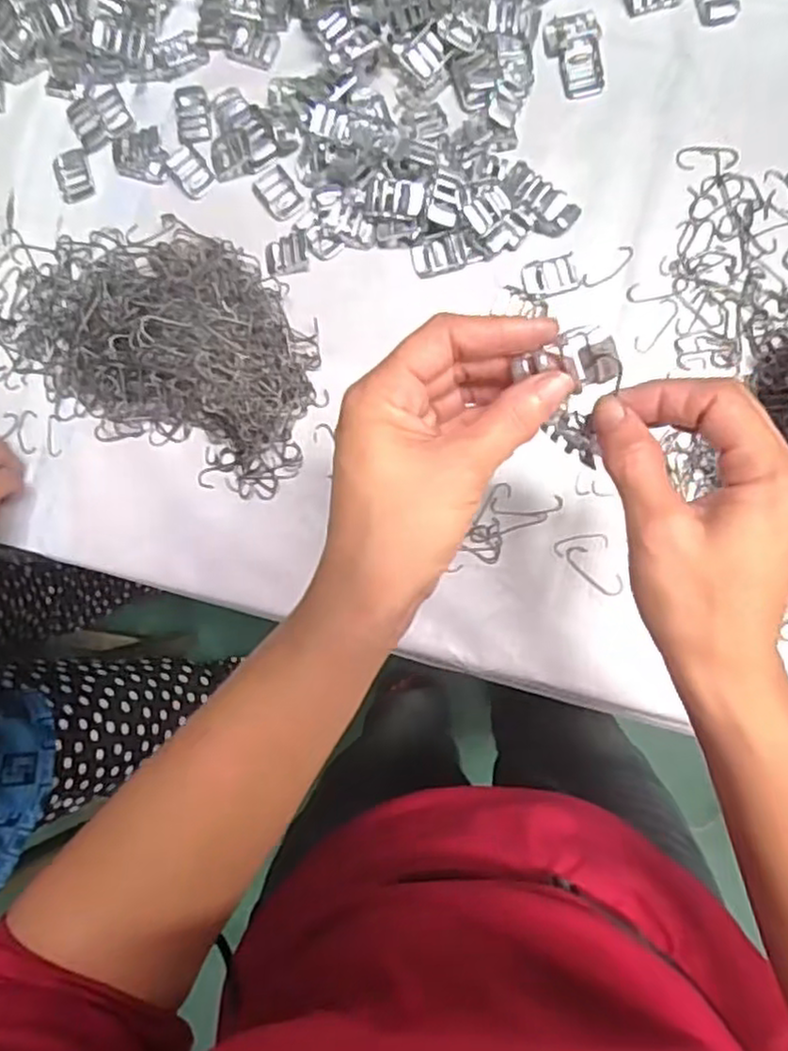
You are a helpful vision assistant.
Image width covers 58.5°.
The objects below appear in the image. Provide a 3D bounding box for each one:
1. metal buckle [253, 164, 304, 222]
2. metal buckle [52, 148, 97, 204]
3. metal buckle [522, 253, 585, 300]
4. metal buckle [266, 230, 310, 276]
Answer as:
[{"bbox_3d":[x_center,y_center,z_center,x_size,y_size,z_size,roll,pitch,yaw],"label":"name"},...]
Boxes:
[{"bbox_3d":[-0.085,-0.244,0.517,0.027,0.004,0.036,-35,83,3],"label":"metal buckle"},{"bbox_3d":[-0.245,-0.268,0.537,0.027,0.004,0.039,-18,84,5],"label":"metal buckle"},{"bbox_3d":[0.110,-0.175,0.493,0.038,0.005,0.026,-16,84,5],"label":"metal buckle"},{"bbox_3d":[-0.077,-0.196,0.508,0.032,0.010,0.027,-8,85,6],"label":"metal buckle"}]

